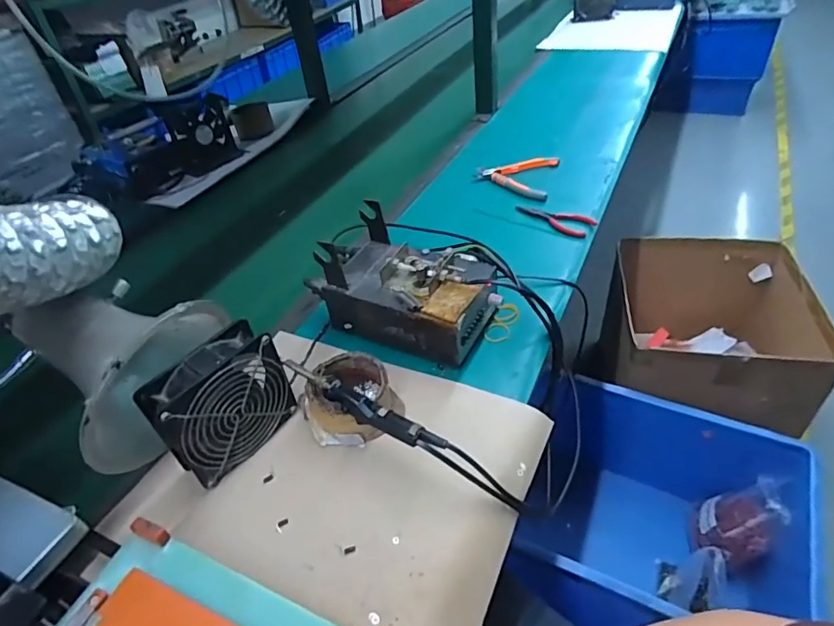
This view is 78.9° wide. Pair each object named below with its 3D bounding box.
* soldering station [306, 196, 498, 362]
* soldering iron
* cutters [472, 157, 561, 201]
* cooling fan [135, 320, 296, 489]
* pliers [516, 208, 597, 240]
[{"bbox_3d":[-0.017,-0.035,0.614,0.215,0.103,0.123,15,46,24],"label":"soldering station"},{"bbox_3d":[-0.059,0.085,0.478,0.189,0.016,0.022,21,48,28],"label":"soldering iron"},{"bbox_3d":[0.169,-0.242,0.887,0.136,0.011,0.135,10,44,19],"label":"cutters"},{"bbox_3d":[-0.183,0.086,0.487,0.047,0.113,0.120,27,52,33],"label":"cooling fan"},{"bbox_3d":[0.205,-0.147,0.772,0.125,0.018,0.040,24,50,31],"label":"pliers"}]

